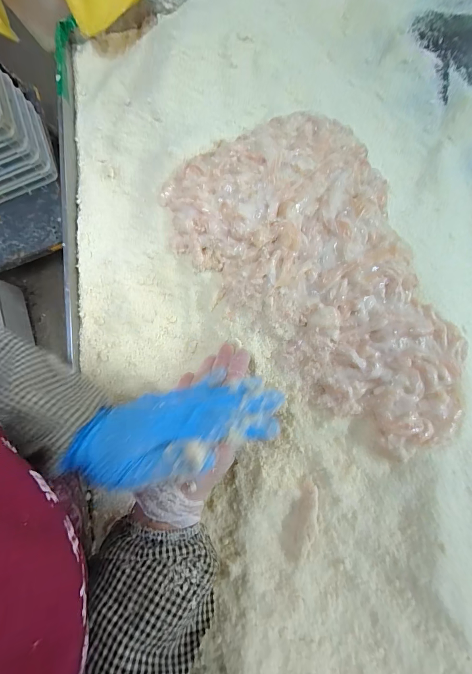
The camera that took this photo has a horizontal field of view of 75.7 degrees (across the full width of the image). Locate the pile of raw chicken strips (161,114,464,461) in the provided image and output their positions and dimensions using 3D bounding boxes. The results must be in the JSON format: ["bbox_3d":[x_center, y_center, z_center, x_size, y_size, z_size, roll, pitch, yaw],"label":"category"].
[{"bbox_3d":[0.128,-0.092,0.392,0.270,0.066,0.460,-40,78,-2],"label":"pile of raw chicken strips"}]

